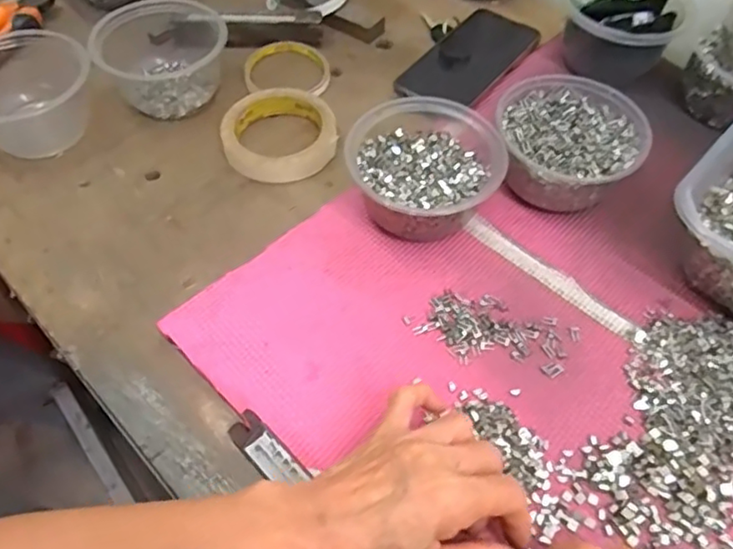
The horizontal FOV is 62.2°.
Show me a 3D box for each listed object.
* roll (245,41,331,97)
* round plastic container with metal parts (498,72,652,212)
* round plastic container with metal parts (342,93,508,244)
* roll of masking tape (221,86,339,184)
[{"bbox_3d":[-0.078,-0.202,0.598,0.082,0.014,0.070,-5,55,-3],"label":"roll"},{"bbox_3d":[0.160,-0.102,0.491,0.108,0.059,0.113,0,55,0],"label":"round plastic container with metal parts"},{"bbox_3d":[0.045,-0.078,0.471,0.109,0.061,0.118,0,55,0],"label":"round plastic container with metal parts"},{"bbox_3d":[-0.076,-0.124,0.531,0.095,0.021,0.096,0,55,0],"label":"roll of masking tape"}]

